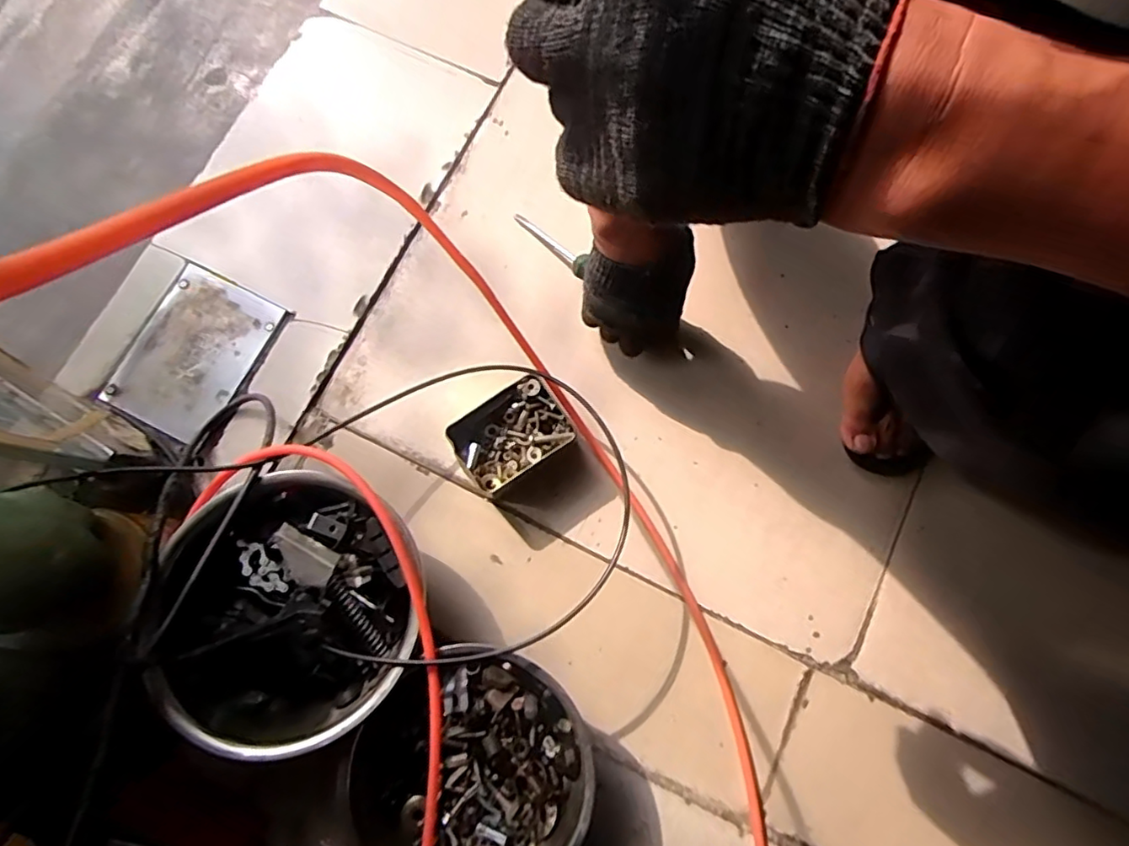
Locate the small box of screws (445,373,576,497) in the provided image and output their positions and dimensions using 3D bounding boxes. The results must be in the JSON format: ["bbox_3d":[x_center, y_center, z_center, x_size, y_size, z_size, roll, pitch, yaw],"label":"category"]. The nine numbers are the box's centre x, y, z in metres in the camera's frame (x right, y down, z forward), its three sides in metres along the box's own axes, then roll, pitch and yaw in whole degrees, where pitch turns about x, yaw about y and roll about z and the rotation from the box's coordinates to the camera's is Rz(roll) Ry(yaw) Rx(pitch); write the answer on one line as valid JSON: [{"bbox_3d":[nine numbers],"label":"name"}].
[{"bbox_3d":[-0.053,0.014,0.604,0.110,0.052,0.078,-33,79,-6],"label":"small box of screws"}]

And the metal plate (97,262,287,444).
[{"bbox_3d":[-0.400,-0.077,0.641,0.125,0.011,0.170,26,79,6],"label":"metal plate"}]

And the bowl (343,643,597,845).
[{"bbox_3d":[-0.082,0.307,0.523,0.194,0.085,0.216,39,81,8],"label":"bowl"}]

